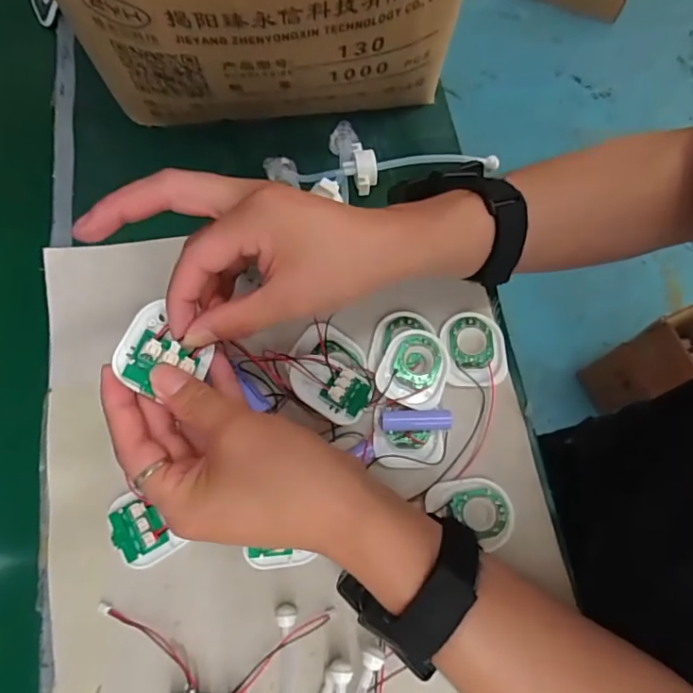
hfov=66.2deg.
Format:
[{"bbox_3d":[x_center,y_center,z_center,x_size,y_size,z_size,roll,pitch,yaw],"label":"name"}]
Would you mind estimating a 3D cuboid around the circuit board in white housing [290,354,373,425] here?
[{"bbox_3d":[-0.011,0.027,0.365,0.056,0.016,0.046,29,33,-1],"label":"circuit board in white housing"}]

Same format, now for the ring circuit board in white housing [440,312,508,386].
[{"bbox_3d":[0.095,0.001,0.394,0.045,0.007,0.056,-5,70,-3],"label":"ring circuit board in white housing"}]

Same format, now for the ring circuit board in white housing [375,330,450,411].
[{"bbox_3d":[0.050,0.016,0.388,0.048,0.012,0.057,18,70,5],"label":"ring circuit board in white housing"}]

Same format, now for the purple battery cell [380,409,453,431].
[{"bbox_3d":[0.048,0.053,0.375,0.050,0.017,0.014,-1,70,-2],"label":"purple battery cell"}]

